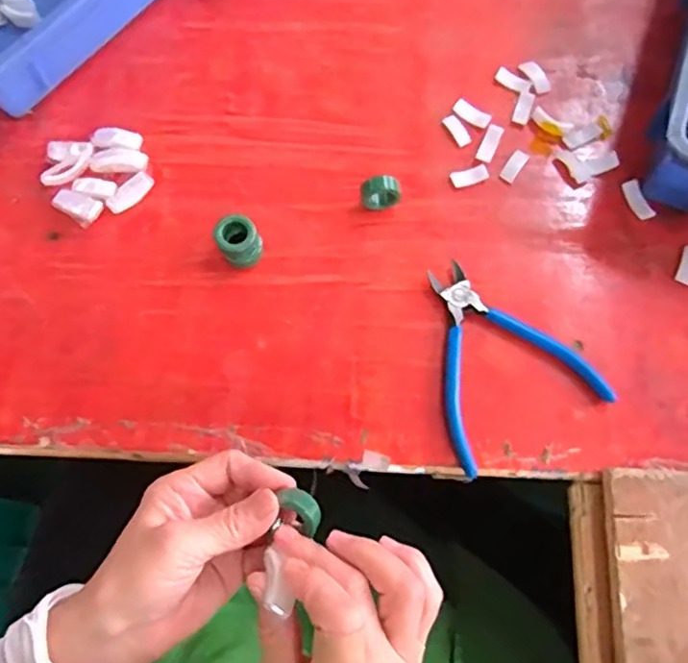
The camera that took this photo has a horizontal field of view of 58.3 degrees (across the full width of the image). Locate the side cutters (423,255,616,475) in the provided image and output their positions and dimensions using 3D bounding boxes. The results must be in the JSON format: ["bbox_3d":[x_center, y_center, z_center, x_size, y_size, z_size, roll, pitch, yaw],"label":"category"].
[{"bbox_3d":[0.107,0.014,0.445,0.115,0.013,0.138,-24,72,-8],"label":"side cutters"}]

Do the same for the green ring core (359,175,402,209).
[{"bbox_3d":[0.028,-0.105,0.476,0.030,0.028,0.017,-20,72,-7],"label":"green ring core"}]

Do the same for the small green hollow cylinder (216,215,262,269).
[{"bbox_3d":[-0.079,-0.065,0.464,0.029,0.031,0.030,-38,75,-12],"label":"small green hollow cylinder"}]

